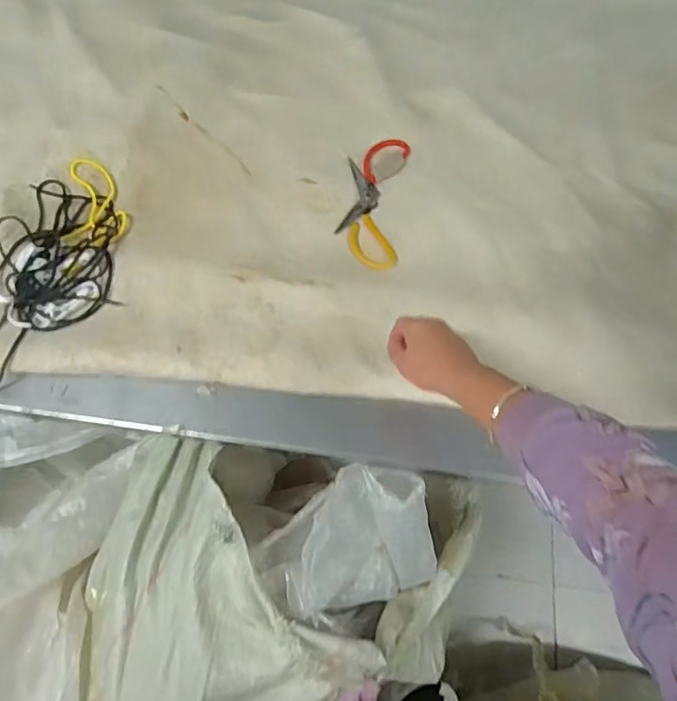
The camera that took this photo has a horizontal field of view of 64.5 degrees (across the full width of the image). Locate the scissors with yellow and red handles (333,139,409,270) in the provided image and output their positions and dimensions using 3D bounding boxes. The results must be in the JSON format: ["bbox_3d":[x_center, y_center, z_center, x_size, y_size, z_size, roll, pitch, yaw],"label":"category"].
[{"bbox_3d":[0.052,-0.235,0.839,0.096,0.016,0.238,8,70,3],"label":"scissors with yellow and red handles"}]

